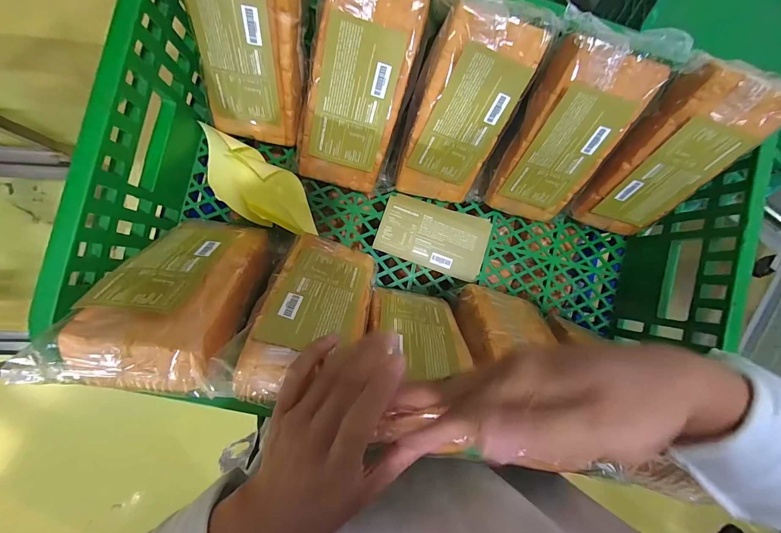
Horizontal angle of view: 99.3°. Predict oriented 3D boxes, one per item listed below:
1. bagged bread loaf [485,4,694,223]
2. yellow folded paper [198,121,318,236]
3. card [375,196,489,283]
[{"bbox_3d":[0.188,-0.135,0.353,0.116,0.201,0.047,13,48,-3],"label":"bagged bread loaf"},{"bbox_3d":[-0.160,-0.095,0.395,0.159,0.032,0.074,27,86,-5],"label":"yellow folded paper"},{"bbox_3d":[0.057,-0.038,0.430,0.142,0.004,0.080,17,90,-6],"label":"card"}]

